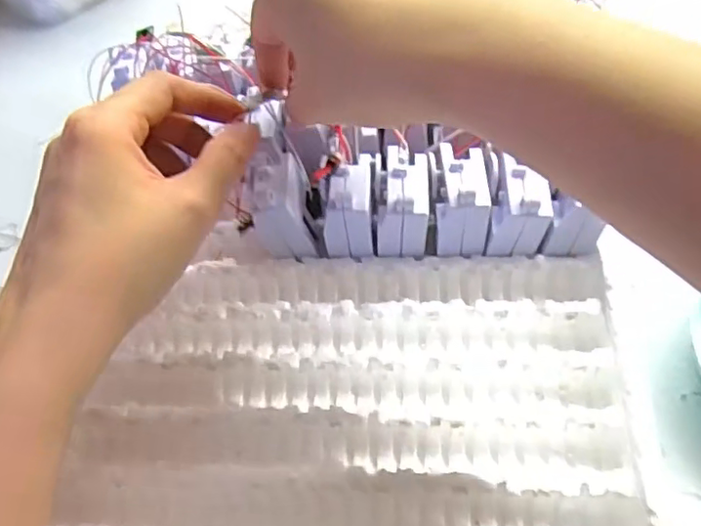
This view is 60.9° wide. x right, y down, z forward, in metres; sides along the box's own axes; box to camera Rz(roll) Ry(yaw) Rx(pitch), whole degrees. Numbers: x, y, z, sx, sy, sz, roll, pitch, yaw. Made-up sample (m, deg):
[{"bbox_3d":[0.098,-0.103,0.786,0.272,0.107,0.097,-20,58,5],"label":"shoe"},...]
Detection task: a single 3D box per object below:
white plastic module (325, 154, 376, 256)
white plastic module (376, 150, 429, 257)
[{"bbox_3d":[0.000,-0.025,0.295,0.023,0.049,0.034,0,55,8],"label":"white plastic module"},{"bbox_3d":[0.027,-0.026,0.293,0.023,0.049,0.037,2,56,9],"label":"white plastic module"}]

